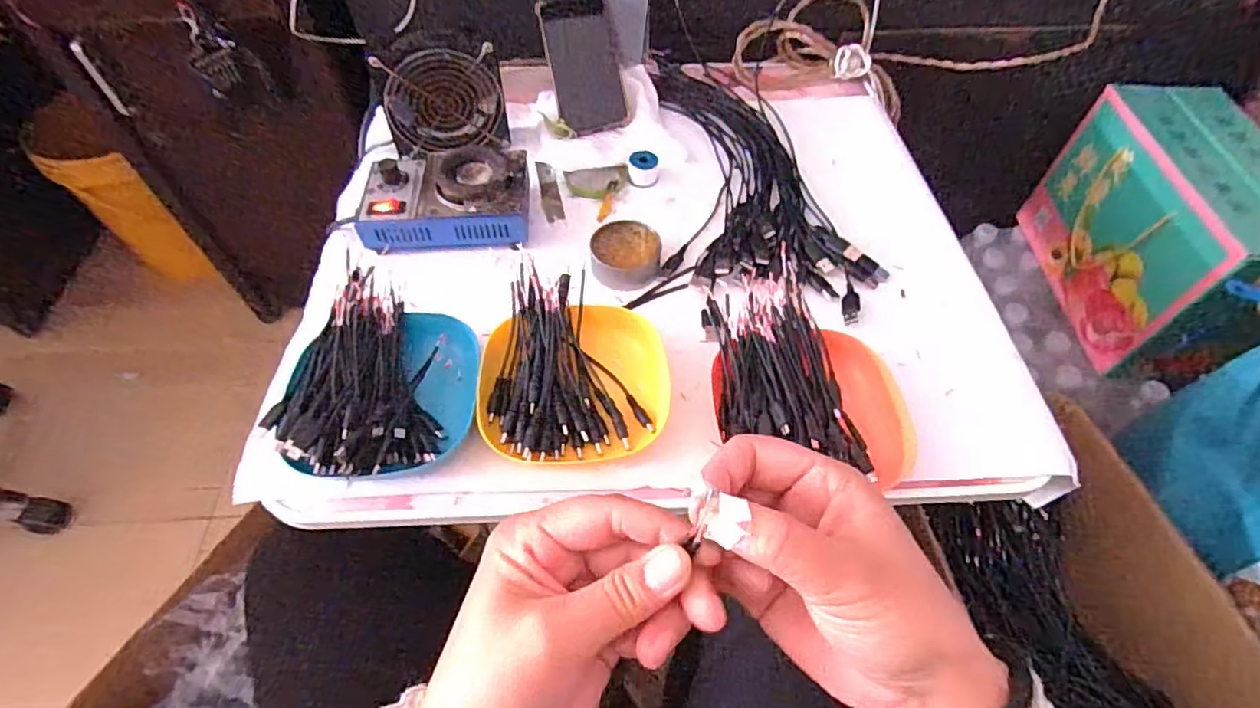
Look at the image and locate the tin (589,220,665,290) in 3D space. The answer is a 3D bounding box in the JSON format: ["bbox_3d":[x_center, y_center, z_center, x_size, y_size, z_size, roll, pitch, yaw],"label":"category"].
[{"bbox_3d":[-0.003,-0.090,0.546,0.061,0.023,0.065,0,56,0],"label":"tin"}]

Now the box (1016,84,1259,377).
[{"bbox_3d":[0.725,-0.165,0.814,0.167,0.237,0.324,-1,56,-1],"label":"box"}]

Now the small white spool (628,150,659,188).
[{"bbox_3d":[0.014,-0.190,0.614,0.030,0.026,0.023,1,56,0],"label":"small white spool"}]

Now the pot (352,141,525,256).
[{"bbox_3d":[-0.171,-0.144,0.565,0.148,0.059,0.099,-3,56,-3],"label":"pot"}]

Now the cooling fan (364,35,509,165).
[{"bbox_3d":[-0.187,-0.256,0.602,0.120,0.112,0.028,-17,57,-12],"label":"cooling fan"}]

